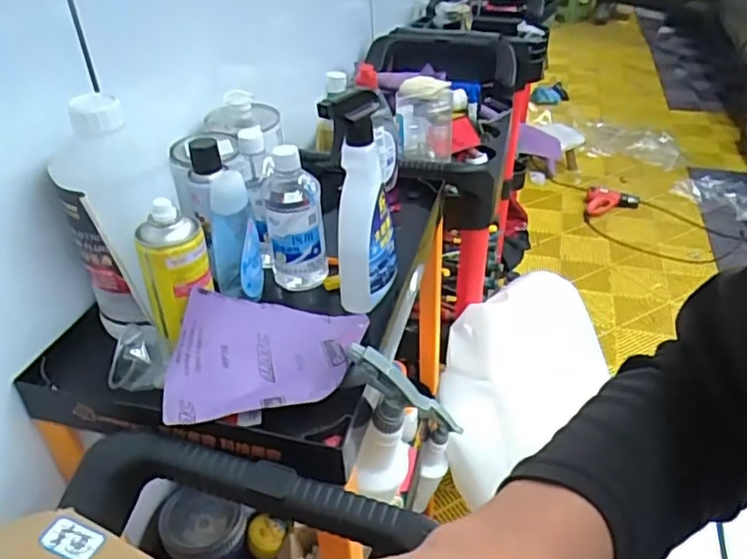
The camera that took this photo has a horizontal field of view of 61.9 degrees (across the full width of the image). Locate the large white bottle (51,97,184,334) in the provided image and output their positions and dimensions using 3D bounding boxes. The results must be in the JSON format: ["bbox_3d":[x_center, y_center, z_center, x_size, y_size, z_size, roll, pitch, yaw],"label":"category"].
[{"bbox_3d":[-0.255,-0.066,0.644,0.117,0.240,0.099,-4,35,-2],"label":"large white bottle"}]

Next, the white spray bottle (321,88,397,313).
[{"bbox_3d":[-0.011,-0.086,0.700,0.055,0.245,0.084,9,37,15],"label":"white spray bottle"}]

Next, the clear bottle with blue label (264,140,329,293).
[{"bbox_3d":[-0.095,-0.063,0.759,0.068,0.194,0.061,-2,35,-1],"label":"clear bottle with blue label"}]

